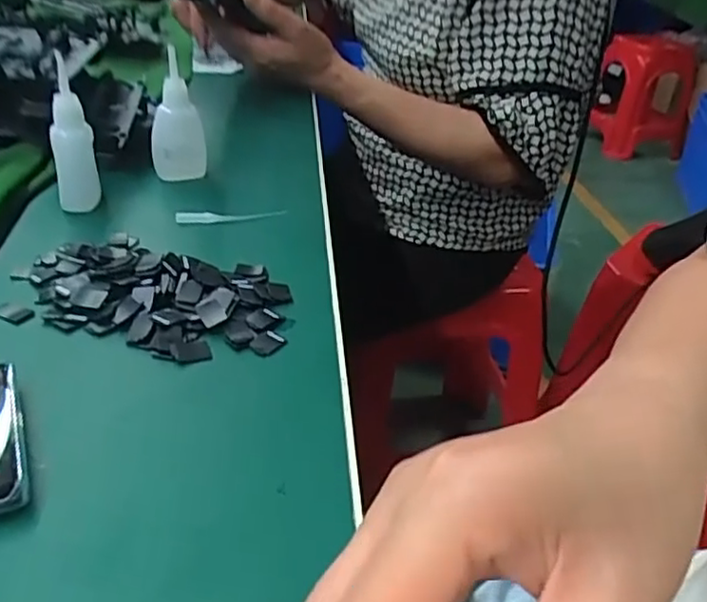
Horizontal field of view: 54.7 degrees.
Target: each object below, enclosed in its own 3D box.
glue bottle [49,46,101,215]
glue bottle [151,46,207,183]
[{"bbox_3d":[-0.163,-0.096,0.394,0.023,0.077,0.026,-8,35,-18],"label":"glue bottle"},{"bbox_3d":[-0.116,-0.120,0.448,0.032,0.075,0.026,-10,34,-23],"label":"glue bottle"}]

